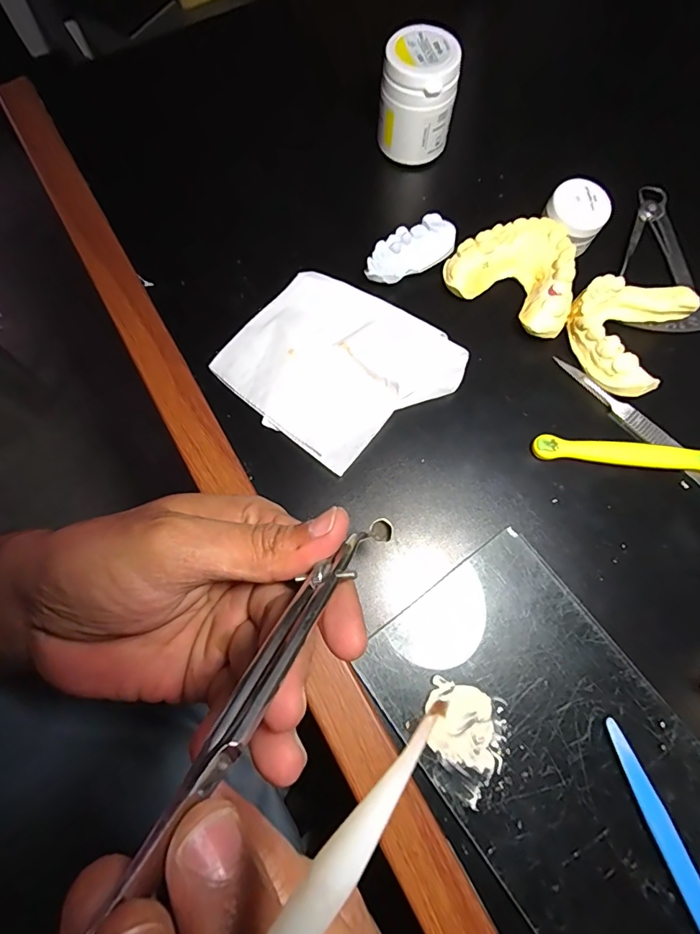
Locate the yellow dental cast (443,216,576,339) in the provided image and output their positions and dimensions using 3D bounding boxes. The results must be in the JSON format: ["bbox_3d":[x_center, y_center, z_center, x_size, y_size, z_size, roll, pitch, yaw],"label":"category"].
[{"bbox_3d":[0.096,-0.109,0.262,0.070,0.025,0.059,35,74,10],"label":"yellow dental cast"}]

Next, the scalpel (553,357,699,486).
[{"bbox_3d":[0.164,-0.013,0.240,0.013,0.004,0.136,-41,77,-13],"label":"scalpel"}]

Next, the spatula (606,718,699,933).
[{"bbox_3d":[0.133,0.168,0.176,0.010,0.009,0.132,-19,73,-7],"label":"spatula"}]

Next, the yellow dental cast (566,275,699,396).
[{"bbox_3d":[0.146,-0.074,0.250,0.054,0.022,0.067,31,74,8],"label":"yellow dental cast"}]

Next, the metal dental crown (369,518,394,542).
[{"bbox_3d":[0.013,0.025,0.187,0.010,0.007,0.008,14,72,3],"label":"metal dental crown"}]

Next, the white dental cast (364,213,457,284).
[{"bbox_3d":[0.034,-0.122,0.264,0.057,0.014,0.022,-31,75,-11],"label":"white dental cast"}]

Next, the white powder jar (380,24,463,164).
[{"bbox_3d":[0.041,-0.221,0.280,0.043,0.050,0.041,0,72,-1],"label":"white powder jar"}]

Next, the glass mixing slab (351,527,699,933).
[{"bbox_3d":[0.097,0.132,0.192,0.099,0.006,0.195,-35,76,-12],"label":"glass mixing slab"}]

